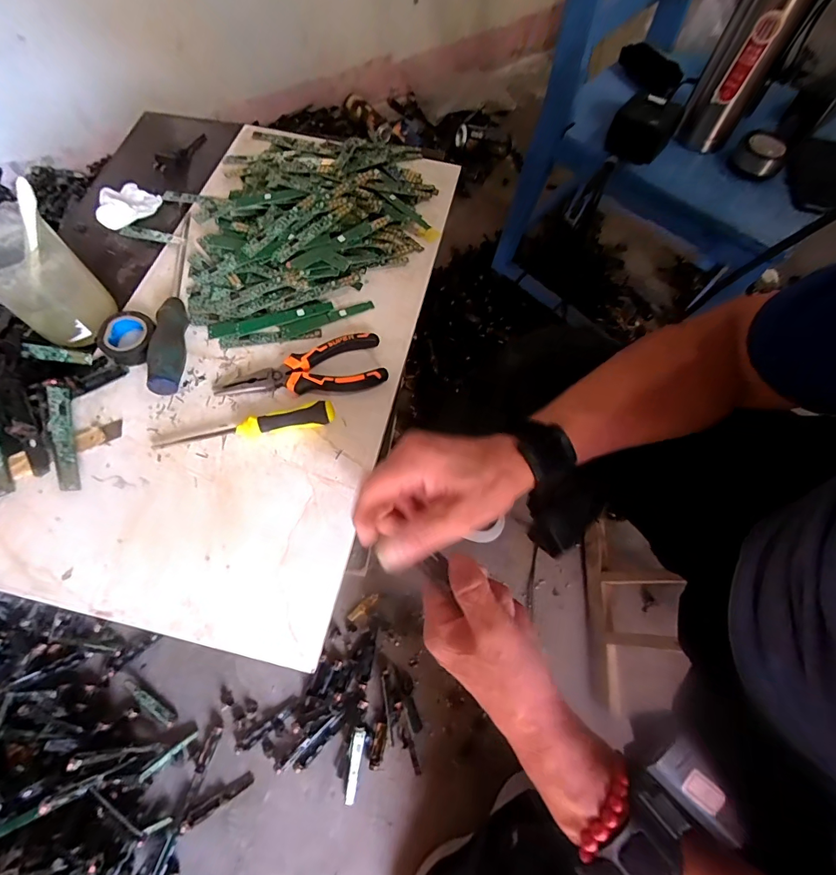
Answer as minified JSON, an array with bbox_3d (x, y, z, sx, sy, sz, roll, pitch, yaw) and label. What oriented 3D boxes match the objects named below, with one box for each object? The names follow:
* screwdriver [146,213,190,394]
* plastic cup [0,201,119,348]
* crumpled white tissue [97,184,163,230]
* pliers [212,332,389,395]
[{"bbox_3d":[-0.246,-0.146,0.435,0.026,0.027,0.231,-6,65,-5],"label":"screwdriver"},{"bbox_3d":[-0.349,-0.145,0.392,0.074,0.096,0.074,1,65,-2],"label":"plastic cup"},{"bbox_3d":[-0.350,-0.277,0.501,0.057,0.020,0.069,27,67,10],"label":"crumpled white tissue"},{"bbox_3d":[-0.114,-0.063,0.411,0.160,0.015,0.056,-12,66,-8],"label":"pliers"}]

